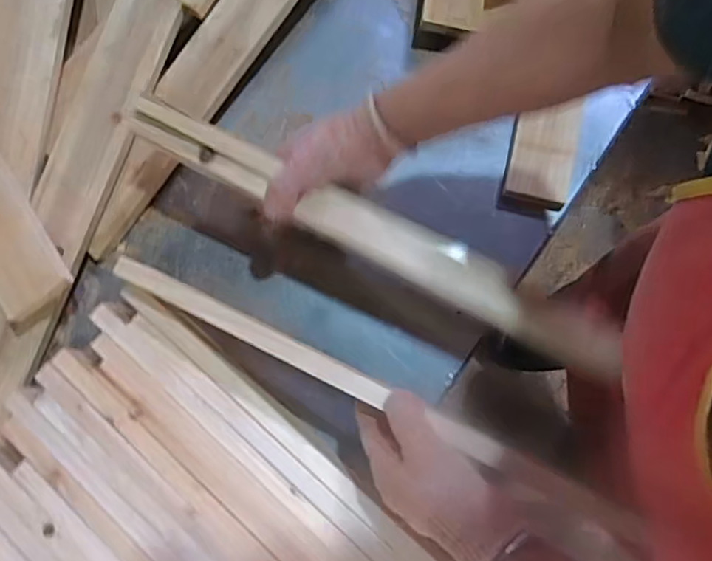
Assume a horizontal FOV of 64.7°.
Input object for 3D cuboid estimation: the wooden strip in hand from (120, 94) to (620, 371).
[{"bbox_3d":[0.011,-0.047,0.517,0.488,0.023,0.050,28,81,5],"label":"wooden strip in hand"}]

